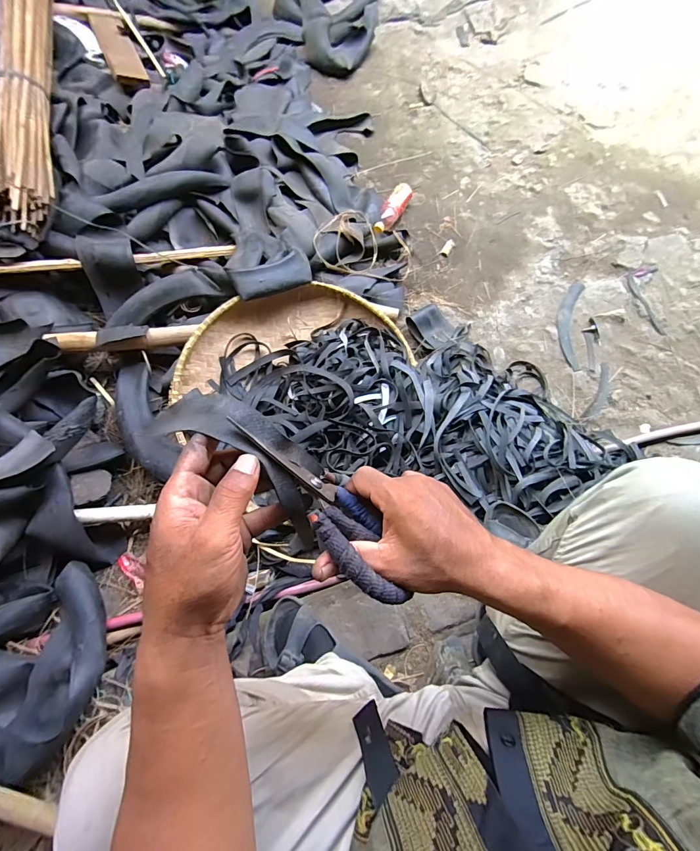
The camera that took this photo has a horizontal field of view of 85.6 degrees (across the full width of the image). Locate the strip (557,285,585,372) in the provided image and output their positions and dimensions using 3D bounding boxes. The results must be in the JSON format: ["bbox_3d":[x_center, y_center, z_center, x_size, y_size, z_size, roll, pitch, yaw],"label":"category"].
[{"bbox_3d":[0.586,-0.271,1.004,0.057,0.018,0.273,12,75,5],"label":"strip"}]

